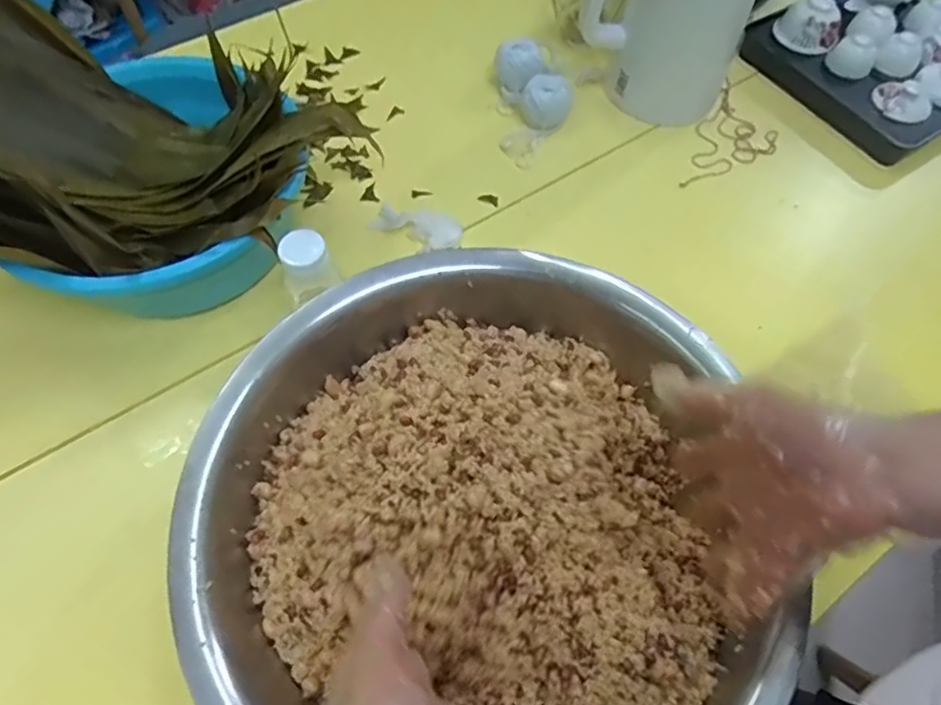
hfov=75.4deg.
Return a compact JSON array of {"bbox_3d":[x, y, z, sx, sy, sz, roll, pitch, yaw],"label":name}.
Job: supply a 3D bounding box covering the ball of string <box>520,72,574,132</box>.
[{"bbox_3d":[0.096,-0.311,0.760,0.063,0.046,0.061,0,61,-1],"label":"ball of string"}]

